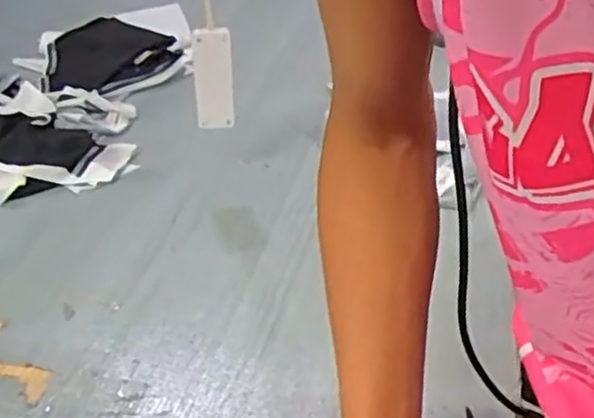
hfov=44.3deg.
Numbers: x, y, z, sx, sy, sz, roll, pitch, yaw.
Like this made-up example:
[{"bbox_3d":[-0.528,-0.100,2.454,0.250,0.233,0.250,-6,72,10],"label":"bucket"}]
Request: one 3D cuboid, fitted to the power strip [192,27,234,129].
[{"bbox_3d":[-0.094,-0.145,0.819,0.044,0.107,0.025,-2,32,-1],"label":"power strip"}]

